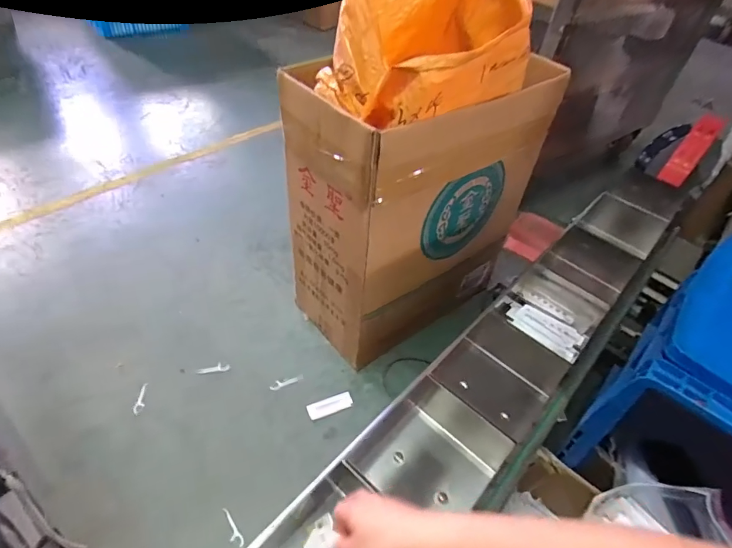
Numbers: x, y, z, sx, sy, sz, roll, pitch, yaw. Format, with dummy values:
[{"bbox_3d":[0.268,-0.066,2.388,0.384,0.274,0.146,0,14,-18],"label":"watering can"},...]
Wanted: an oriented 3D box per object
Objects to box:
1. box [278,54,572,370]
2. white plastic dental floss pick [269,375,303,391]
[{"bbox_3d":[0.108,-0.148,0.960,0.482,0.541,0.266,-25,53,-28],"label":"box"},{"bbox_3d":[-0.172,0.232,0.960,0.072,0.005,0.021,-19,50,-24],"label":"white plastic dental floss pick"}]

